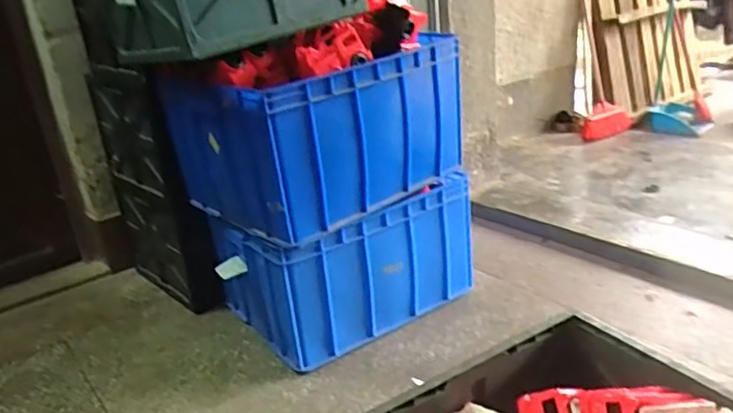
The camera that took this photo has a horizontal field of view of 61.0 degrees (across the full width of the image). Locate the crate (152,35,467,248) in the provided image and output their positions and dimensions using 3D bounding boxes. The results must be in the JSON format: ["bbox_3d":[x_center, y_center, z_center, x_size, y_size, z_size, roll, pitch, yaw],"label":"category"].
[{"bbox_3d":[-0.124,-0.189,1.537,0.585,0.338,0.475,-25,28,-38],"label":"crate"}]

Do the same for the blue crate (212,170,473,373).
[{"bbox_3d":[-0.074,0.128,1.739,0.580,0.368,0.463,-22,26,-33],"label":"blue crate"}]

